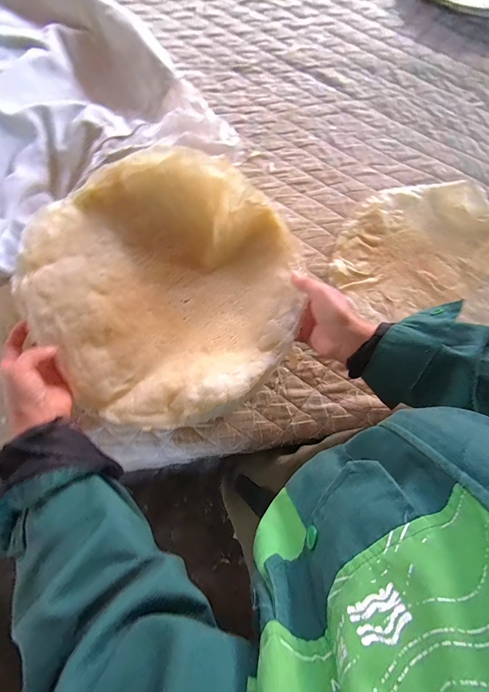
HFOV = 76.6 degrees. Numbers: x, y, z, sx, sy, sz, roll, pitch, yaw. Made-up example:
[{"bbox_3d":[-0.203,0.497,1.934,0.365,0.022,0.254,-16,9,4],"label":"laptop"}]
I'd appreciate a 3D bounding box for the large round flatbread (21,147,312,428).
[{"bbox_3d":[-0.099,-0.087,0.405,0.326,0.062,0.345,0,79,0],"label":"large round flatbread"}]

